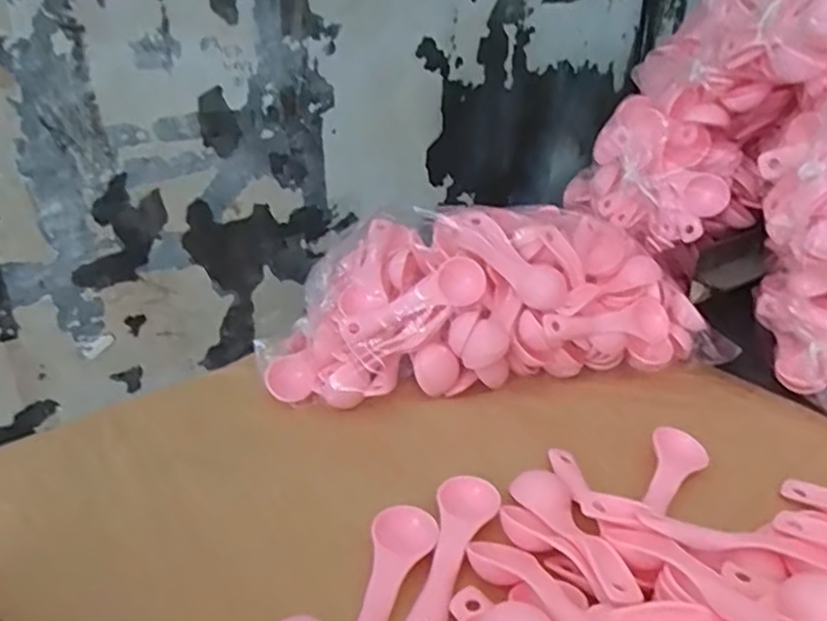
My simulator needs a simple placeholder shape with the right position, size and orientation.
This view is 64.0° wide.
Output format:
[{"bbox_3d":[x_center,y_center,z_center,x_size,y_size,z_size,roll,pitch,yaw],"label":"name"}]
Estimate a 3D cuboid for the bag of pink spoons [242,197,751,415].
[{"bbox_3d":[0.056,-0.012,0.528,0.347,0.097,0.142,-4,27,-14],"label":"bag of pink spoons"}]

